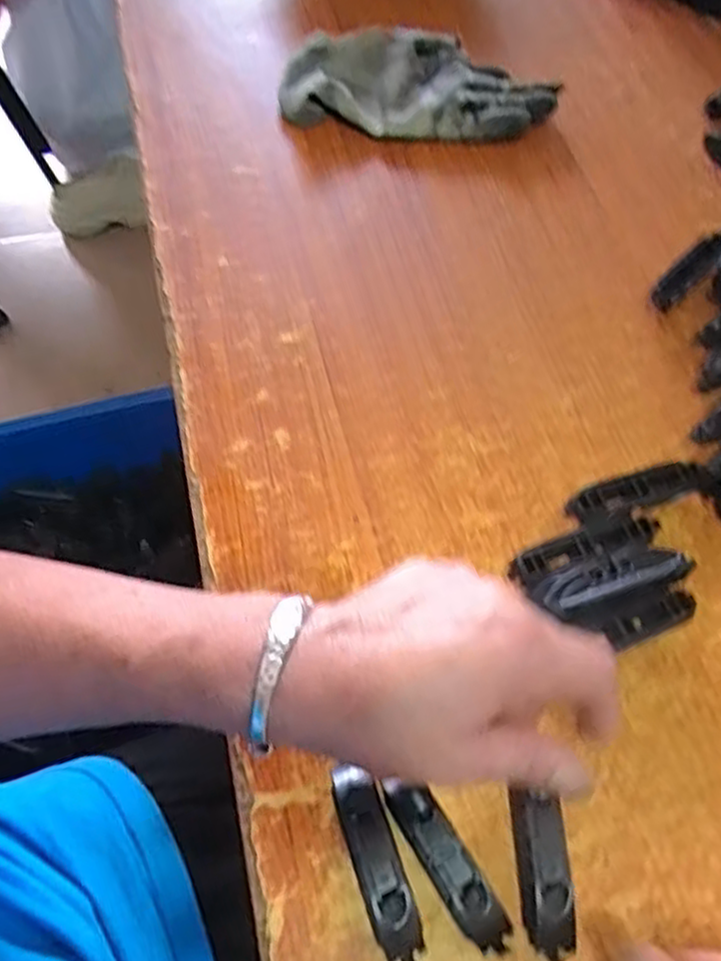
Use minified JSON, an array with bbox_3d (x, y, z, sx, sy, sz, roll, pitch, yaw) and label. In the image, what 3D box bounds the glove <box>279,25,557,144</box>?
[{"bbox_3d":[0.045,-0.302,0.558,0.201,0.027,0.104,3,59,0],"label":"glove"}]

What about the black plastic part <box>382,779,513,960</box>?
[{"bbox_3d":[0.035,0.155,0.297,0.017,0.020,0.073,-29,64,-18],"label":"black plastic part"}]

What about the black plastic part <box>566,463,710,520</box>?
[{"bbox_3d":[0.148,0.008,0.392,0.076,0.019,0.019,-13,61,-10],"label":"black plastic part"}]

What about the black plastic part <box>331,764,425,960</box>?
[{"bbox_3d":[0.006,0.155,0.298,0.018,0.017,0.074,-17,61,-12],"label":"black plastic part"}]

